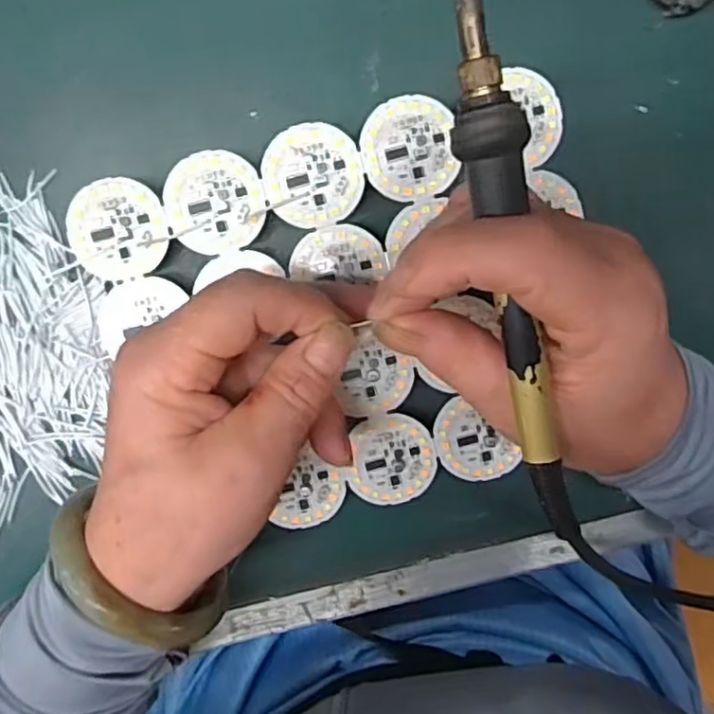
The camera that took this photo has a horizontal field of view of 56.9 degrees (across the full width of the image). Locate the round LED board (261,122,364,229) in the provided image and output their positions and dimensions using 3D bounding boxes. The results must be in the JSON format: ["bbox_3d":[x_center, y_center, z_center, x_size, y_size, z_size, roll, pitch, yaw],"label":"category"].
[{"bbox_3d":[-0.020,-0.080,0.289,0.042,0.004,0.043,0,99,-1],"label":"round LED board"}]

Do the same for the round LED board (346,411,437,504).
[{"bbox_3d":[0.017,0.049,0.313,0.040,0.004,0.043,8,100,-4],"label":"round LED board"}]

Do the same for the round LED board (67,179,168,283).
[{"bbox_3d":[-0.107,-0.057,0.294,0.043,0.004,0.043,0,98,-1],"label":"round LED board"}]

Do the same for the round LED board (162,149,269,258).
[{"bbox_3d":[-0.063,-0.068,0.290,0.043,0.004,0.043,0,99,-1],"label":"round LED board"}]

